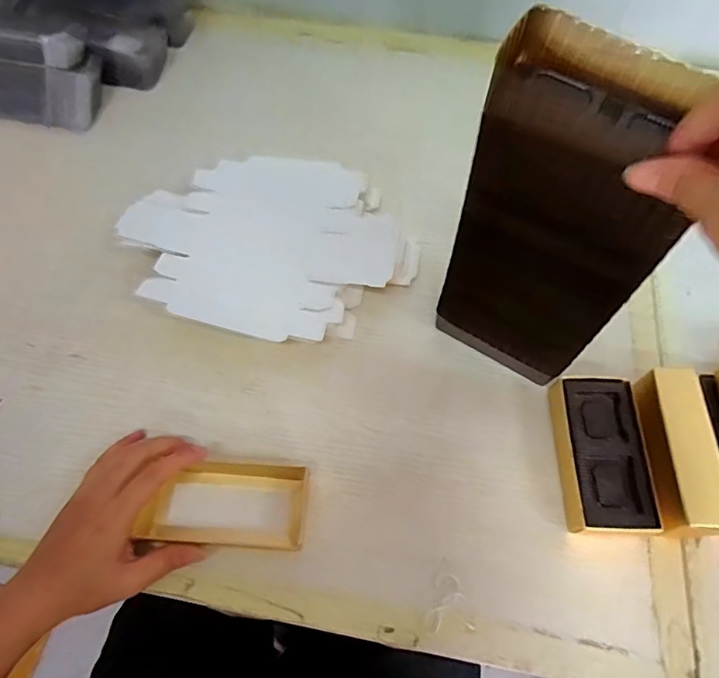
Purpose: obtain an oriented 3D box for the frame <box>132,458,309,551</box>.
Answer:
[{"bbox_3d":[-0.099,0.123,0.364,0.117,0.035,0.056,2,66,2],"label":"frame"}]

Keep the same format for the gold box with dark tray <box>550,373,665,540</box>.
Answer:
[{"bbox_3d":[0.184,0.087,0.376,0.054,0.028,0.115,3,62,0],"label":"gold box with dark tray"}]

